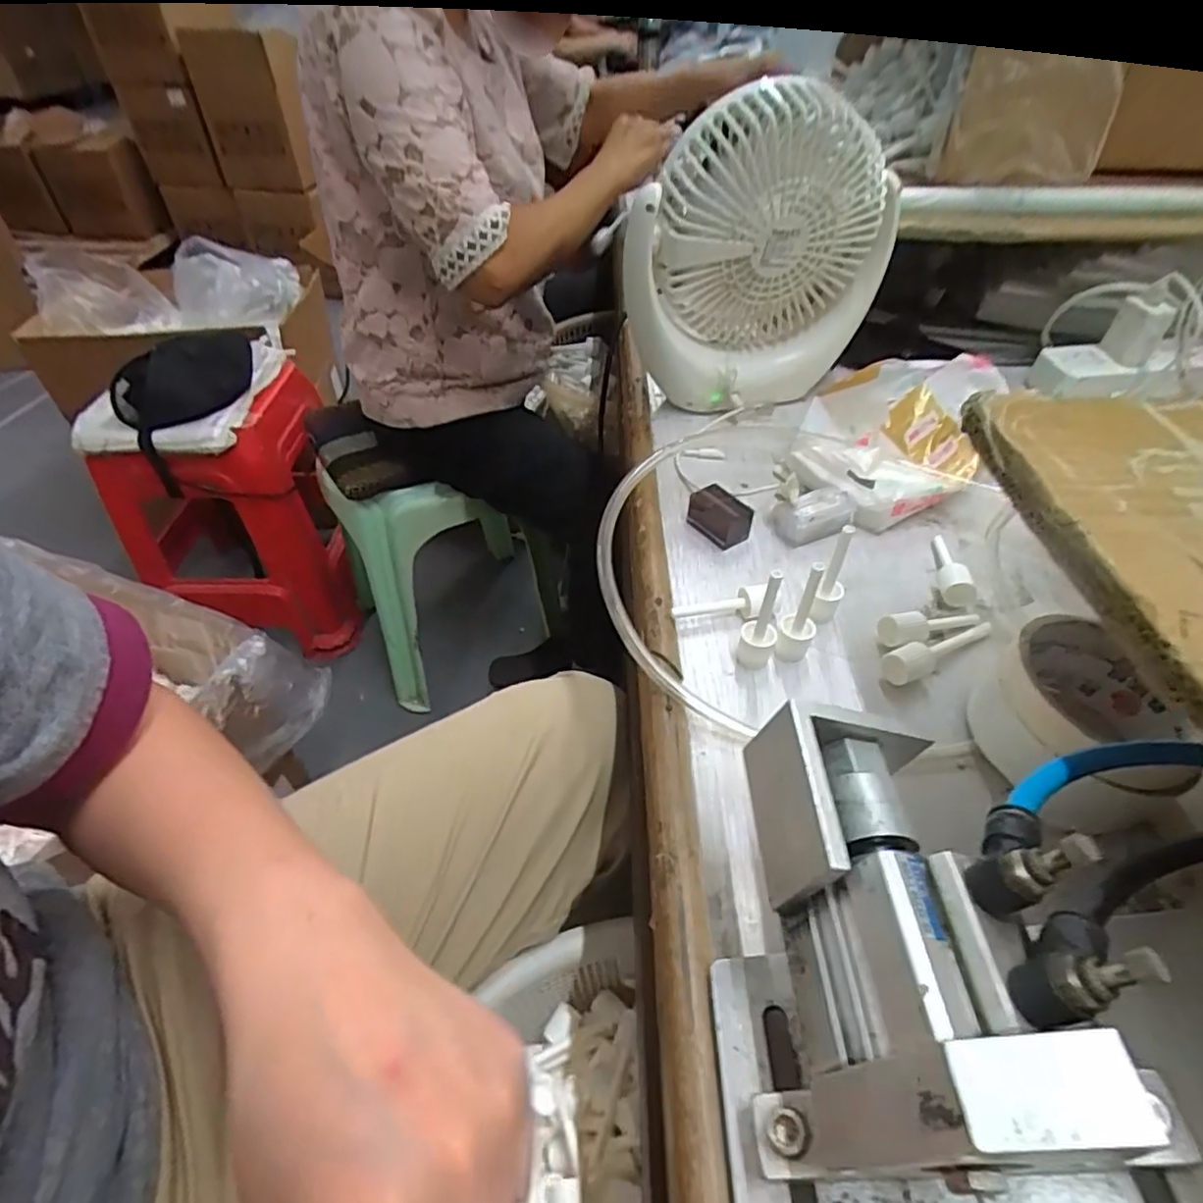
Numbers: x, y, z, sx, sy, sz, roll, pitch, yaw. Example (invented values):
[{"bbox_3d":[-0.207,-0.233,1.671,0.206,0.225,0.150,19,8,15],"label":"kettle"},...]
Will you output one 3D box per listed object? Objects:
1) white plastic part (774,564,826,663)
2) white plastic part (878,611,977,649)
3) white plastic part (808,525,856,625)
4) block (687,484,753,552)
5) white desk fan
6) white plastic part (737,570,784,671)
[{"bbox_3d":[0.105,0.008,0.345,0.019,0.061,0.018,17,48,16],"label":"white plastic part"},{"bbox_3d":[0.186,0.016,0.370,0.069,0.015,0.021,-5,44,-24],"label":"white plastic part"},{"bbox_3d":[0.130,-0.014,0.363,0.013,0.062,0.016,21,49,19],"label":"white plastic part"},{"bbox_3d":[0.079,-0.058,0.437,0.026,0.022,0.040,-24,50,-22],"label":"block"},{"bbox_3d":[0.113,-0.271,0.511,0.190,0.202,0.132,-5,45,-5],"label":"white desk fan"},{"bbox_3d":[0.084,0.009,0.342,0.019,0.063,0.017,13,47,13],"label":"white plastic part"}]

